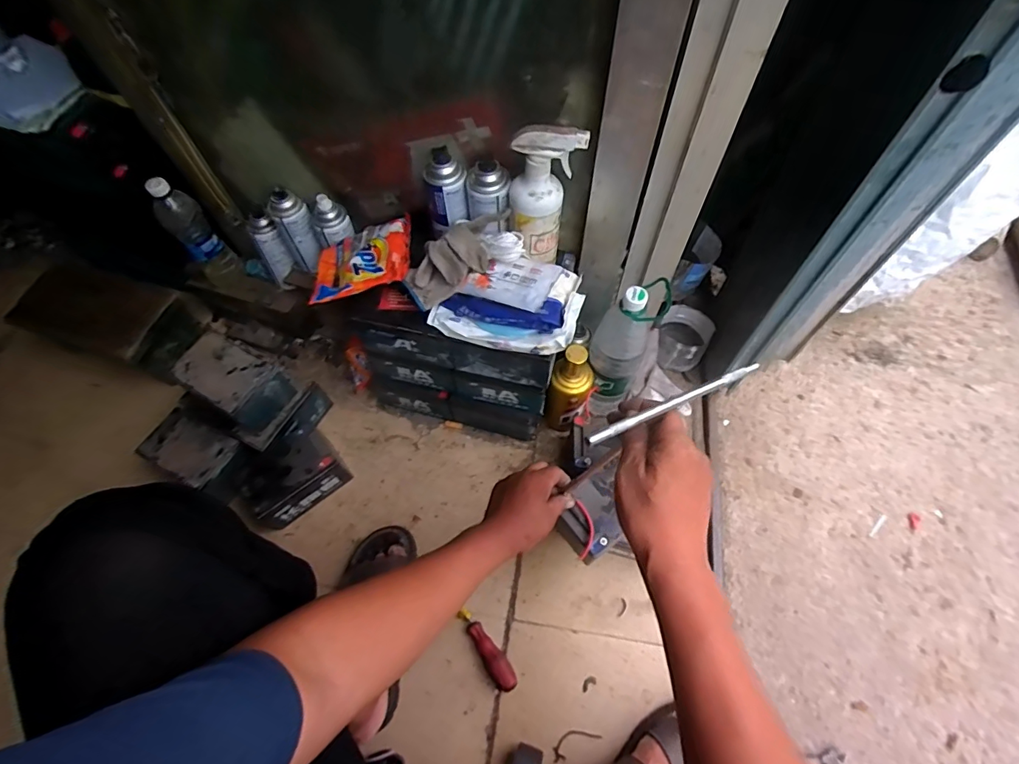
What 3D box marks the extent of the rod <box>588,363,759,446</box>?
[{"bbox_3d":[0.136,0.015,0.377,0.178,0.005,0.009,-20,67,-23],"label":"rod"}]

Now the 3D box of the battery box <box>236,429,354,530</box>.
[{"bbox_3d":[-0.374,0.164,0.826,0.155,0.102,0.108,-34,71,-18],"label":"battery box"}]

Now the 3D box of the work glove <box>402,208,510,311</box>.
[{"bbox_3d":[-0.073,-0.177,0.645,0.171,0.040,0.079,-41,71,11],"label":"work glove"}]

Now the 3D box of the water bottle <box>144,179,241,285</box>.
[{"bbox_3d":[-0.553,-0.257,0.832,0.066,0.203,0.057,-39,68,-17],"label":"water bottle"}]

